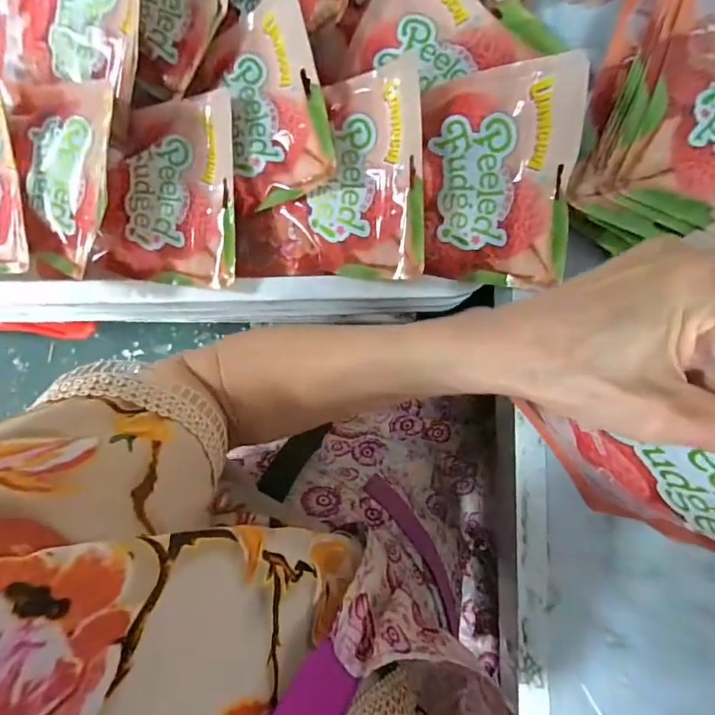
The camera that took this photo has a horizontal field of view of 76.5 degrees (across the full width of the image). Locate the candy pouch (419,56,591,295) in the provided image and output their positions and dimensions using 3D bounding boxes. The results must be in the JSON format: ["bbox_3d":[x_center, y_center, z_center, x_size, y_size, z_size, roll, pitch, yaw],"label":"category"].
[{"bbox_3d":[0.102,-0.127,0.337,0.105,0.019,0.150,4,114,21],"label":"candy pouch"}]

